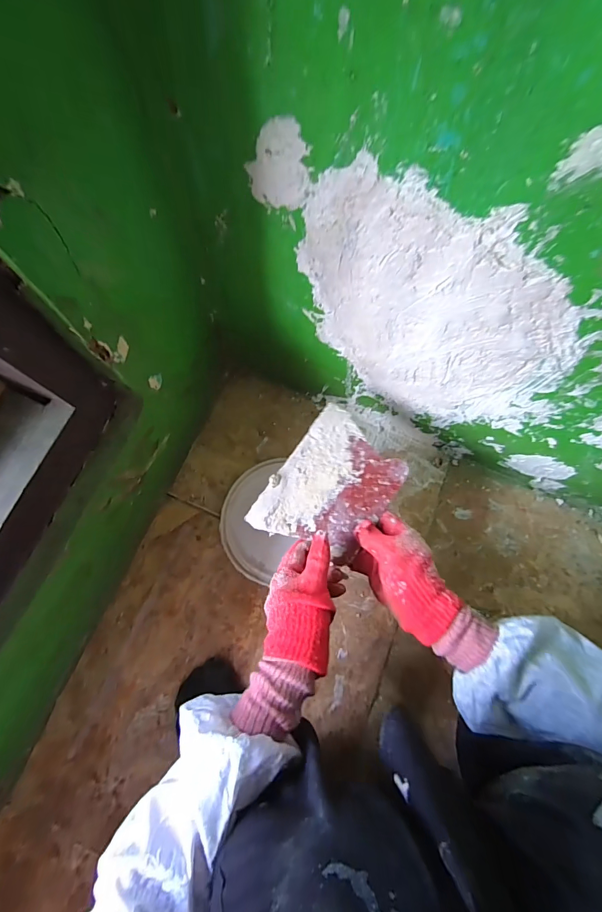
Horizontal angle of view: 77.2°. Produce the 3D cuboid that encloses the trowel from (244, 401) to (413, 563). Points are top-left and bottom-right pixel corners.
[{"bbox_3d":[0.035,0.037,0.434,0.123,0.012,0.164,36,77,9],"label":"trowel"}]

